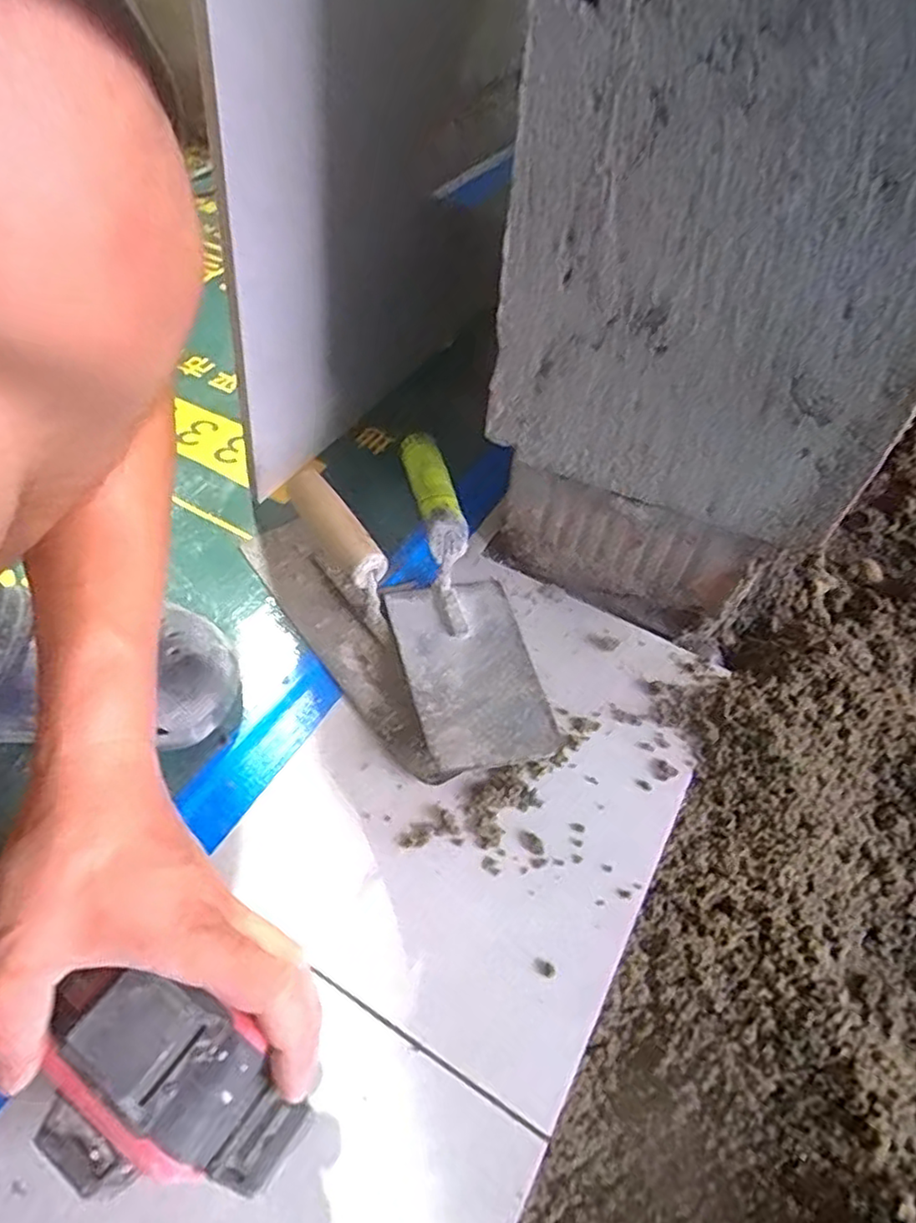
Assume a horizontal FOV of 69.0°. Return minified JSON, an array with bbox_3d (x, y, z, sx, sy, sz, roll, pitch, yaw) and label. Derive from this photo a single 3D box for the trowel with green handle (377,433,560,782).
[{"bbox_3d":[-0.005,-0.018,0.504,0.098,0.072,0.288,-11,52,-13],"label":"trowel with green handle"}]

